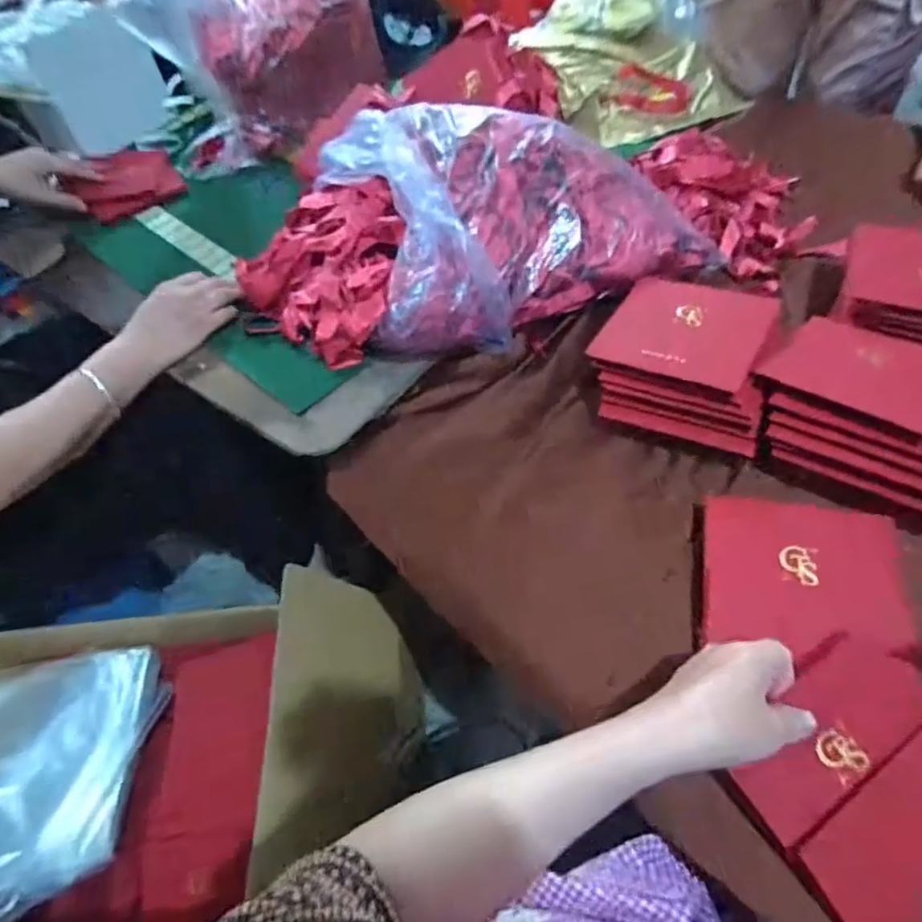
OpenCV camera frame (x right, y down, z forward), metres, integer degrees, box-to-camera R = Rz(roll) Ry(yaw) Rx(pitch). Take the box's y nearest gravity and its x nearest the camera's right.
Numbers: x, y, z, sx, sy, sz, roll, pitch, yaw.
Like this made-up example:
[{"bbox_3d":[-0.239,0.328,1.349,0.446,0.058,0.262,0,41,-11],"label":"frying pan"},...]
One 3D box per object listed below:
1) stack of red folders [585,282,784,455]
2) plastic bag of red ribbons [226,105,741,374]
[{"bbox_3d":[0.218,-0.102,0.586,0.156,0.071,0.169,18,59,17],"label":"stack of red folders"},{"bbox_3d":[-0.002,-0.253,0.659,0.517,0.159,0.234,-19,56,-8],"label":"plastic bag of red ribbons"}]

